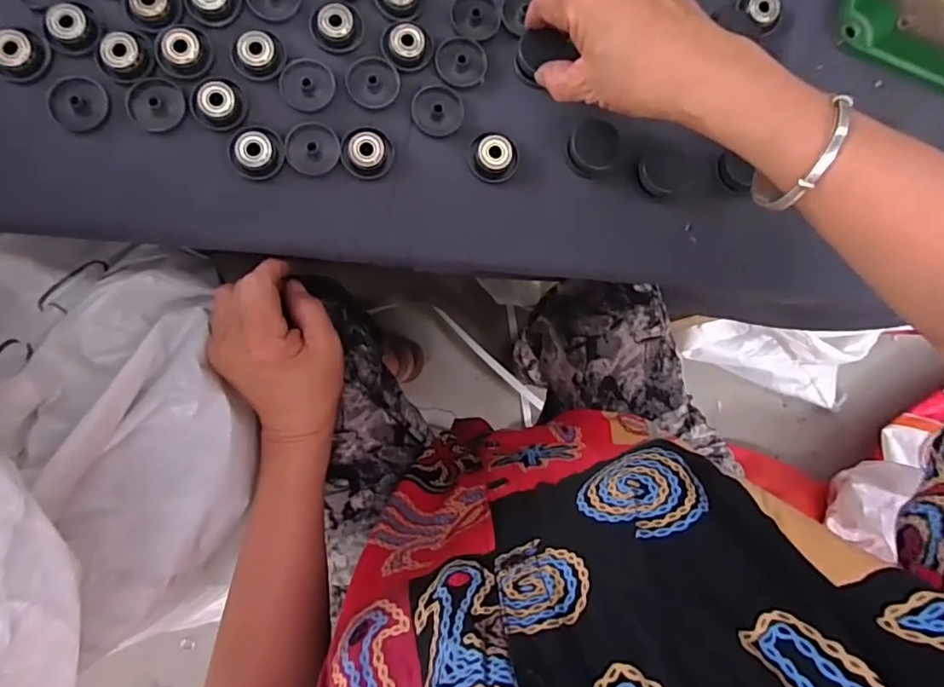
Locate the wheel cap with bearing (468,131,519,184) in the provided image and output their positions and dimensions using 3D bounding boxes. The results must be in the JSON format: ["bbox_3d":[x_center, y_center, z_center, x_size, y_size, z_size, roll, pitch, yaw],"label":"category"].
[{"bbox_3d":[0.015,-0.124,0.367,0.030,0.015,0.029,-7,88,-8],"label":"wheel cap with bearing"}]

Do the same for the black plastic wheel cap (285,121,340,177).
[{"bbox_3d":[-0.101,-0.124,0.354,0.033,0.004,0.032,0,87,-7],"label":"black plastic wheel cap"}]

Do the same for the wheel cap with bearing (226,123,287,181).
[{"bbox_3d":[-0.135,-0.119,0.350,0.034,0.009,0.031,0,87,-7],"label":"wheel cap with bearing"}]

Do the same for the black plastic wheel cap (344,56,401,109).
[{"bbox_3d":[-0.064,-0.169,0.360,0.033,0.004,0.032,11,86,-7],"label":"black plastic wheel cap"}]

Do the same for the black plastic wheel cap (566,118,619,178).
[{"bbox_3d":[0.080,-0.129,0.368,0.034,0.007,0.034,-1,100,-5],"label":"black plastic wheel cap"}]

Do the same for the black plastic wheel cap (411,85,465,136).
[{"bbox_3d":[-0.022,-0.153,0.366,0.033,0.004,0.033,0,87,-7],"label":"black plastic wheel cap"}]

